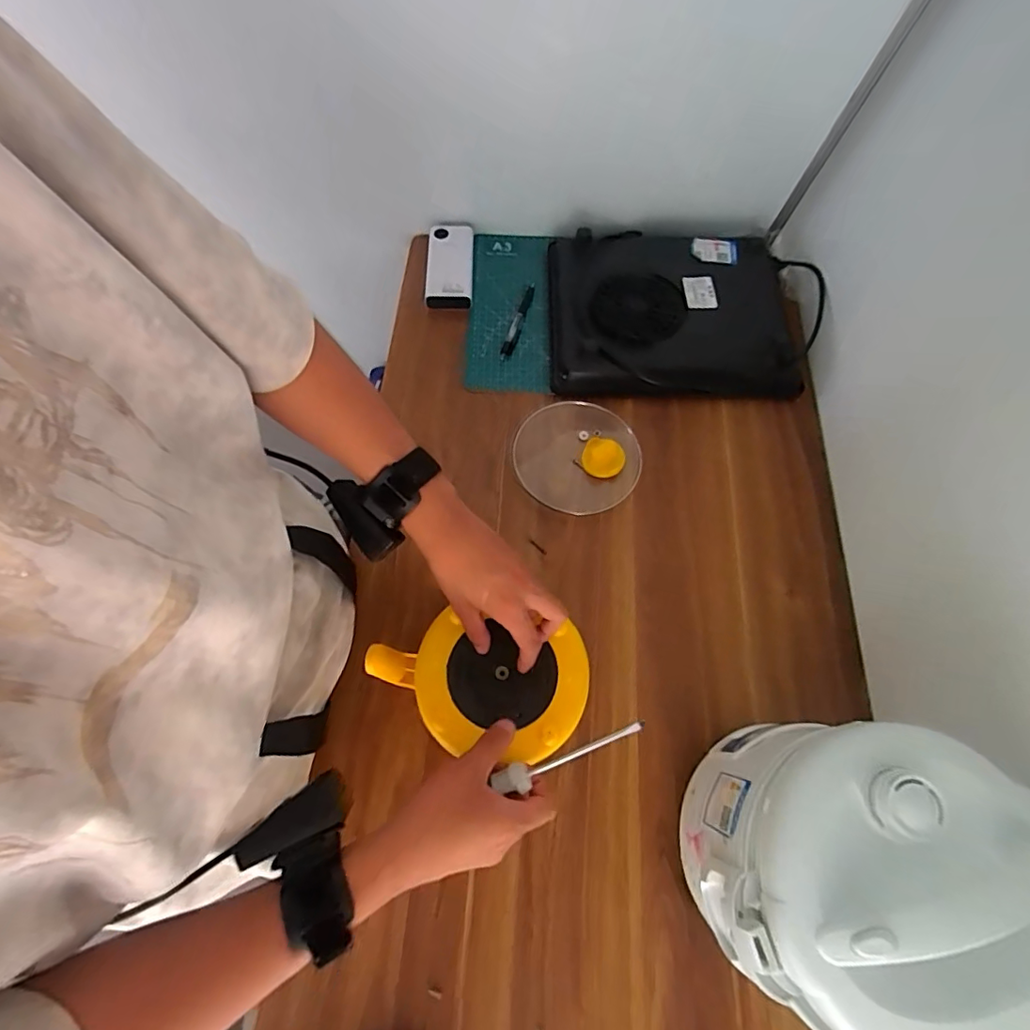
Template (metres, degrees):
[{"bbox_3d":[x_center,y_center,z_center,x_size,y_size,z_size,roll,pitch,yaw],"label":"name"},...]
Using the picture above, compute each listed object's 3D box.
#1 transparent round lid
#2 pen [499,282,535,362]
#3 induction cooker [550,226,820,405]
[{"bbox_3d":[0.078,-0.079,0.659,0.153,0.018,0.152,1,69,-2],"label":"transparent round lid"},{"bbox_3d":[0.007,-0.281,0.755,0.018,0.009,0.138,19,69,4],"label":"pen"},{"bbox_3d":[0.239,-0.294,0.730,0.373,0.058,0.281,3,69,-2],"label":"induction cooker"}]

